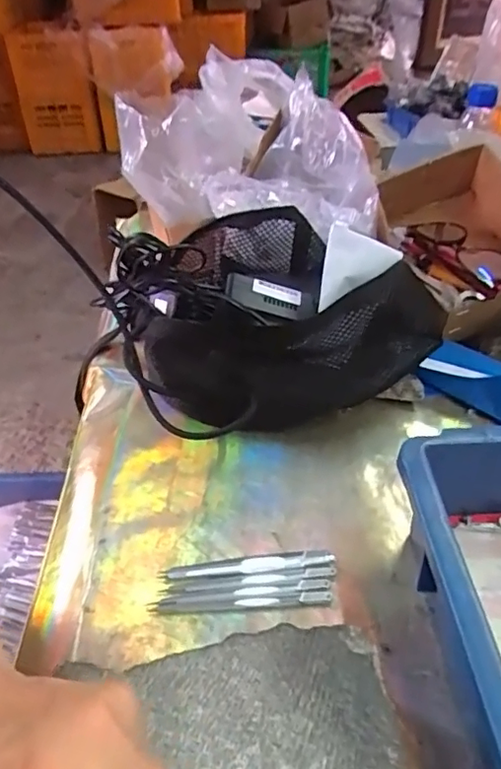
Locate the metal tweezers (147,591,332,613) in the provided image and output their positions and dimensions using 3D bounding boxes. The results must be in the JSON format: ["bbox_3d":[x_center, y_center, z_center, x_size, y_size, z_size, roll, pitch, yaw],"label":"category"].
[{"bbox_3d":[-0.006,0.129,0.340,0.107,0.004,0.008,-3,40,-1],"label":"metal tweezers"}]

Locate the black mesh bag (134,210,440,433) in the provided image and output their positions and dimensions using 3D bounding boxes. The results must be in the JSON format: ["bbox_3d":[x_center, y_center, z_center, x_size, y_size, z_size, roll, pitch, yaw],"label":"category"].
[{"bbox_3d":[0.033,-0.063,0.483,0.226,0.120,0.175,-1,40,2],"label":"black mesh bag"}]

